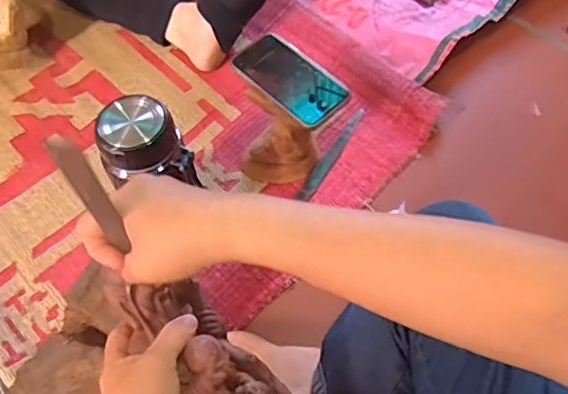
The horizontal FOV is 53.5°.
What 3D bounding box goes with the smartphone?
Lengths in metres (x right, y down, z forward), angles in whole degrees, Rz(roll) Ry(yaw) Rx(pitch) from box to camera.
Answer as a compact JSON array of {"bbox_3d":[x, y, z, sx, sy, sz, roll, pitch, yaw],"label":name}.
[{"bbox_3d":[0.008,-0.145,0.696,0.078,0.016,0.143,-39,64,-21],"label":"smartphone"}]

